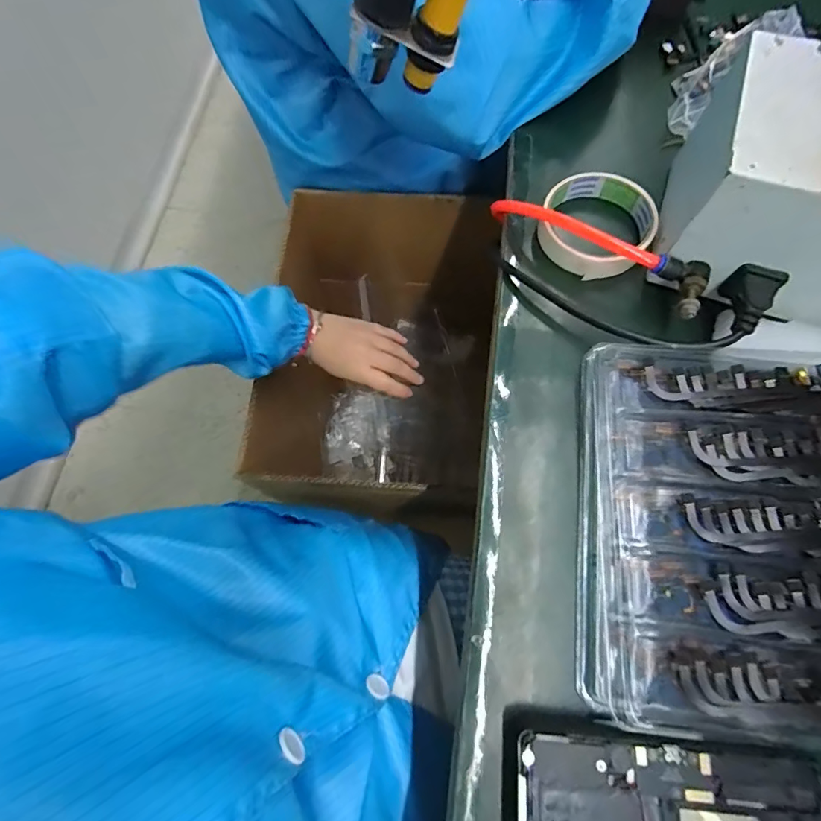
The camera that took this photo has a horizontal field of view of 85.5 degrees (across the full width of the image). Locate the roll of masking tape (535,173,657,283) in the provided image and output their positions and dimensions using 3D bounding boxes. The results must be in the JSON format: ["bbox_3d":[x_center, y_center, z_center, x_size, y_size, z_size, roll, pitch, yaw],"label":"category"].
[{"bbox_3d":[0.143,-0.145,0.342,0.082,0.027,0.082,0,71,1],"label":"roll of masking tape"}]

